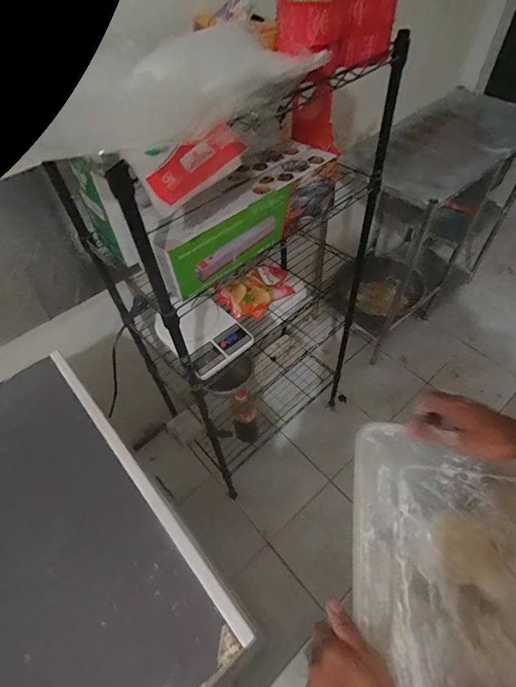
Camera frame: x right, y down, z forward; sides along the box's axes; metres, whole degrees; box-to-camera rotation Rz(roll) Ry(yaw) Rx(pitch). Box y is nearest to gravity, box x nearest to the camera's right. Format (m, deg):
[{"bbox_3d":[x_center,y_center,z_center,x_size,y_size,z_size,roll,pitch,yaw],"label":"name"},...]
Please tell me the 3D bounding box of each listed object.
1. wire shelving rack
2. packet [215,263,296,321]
[{"bbox_3d":[-0.021,-0.113,0.947,0.549,0.963,0.309,-37,60,-23],"label":"wire shelving rack"},{"bbox_3d":[0.003,-0.130,0.904,0.196,0.058,0.103,-36,60,-22],"label":"packet"}]

